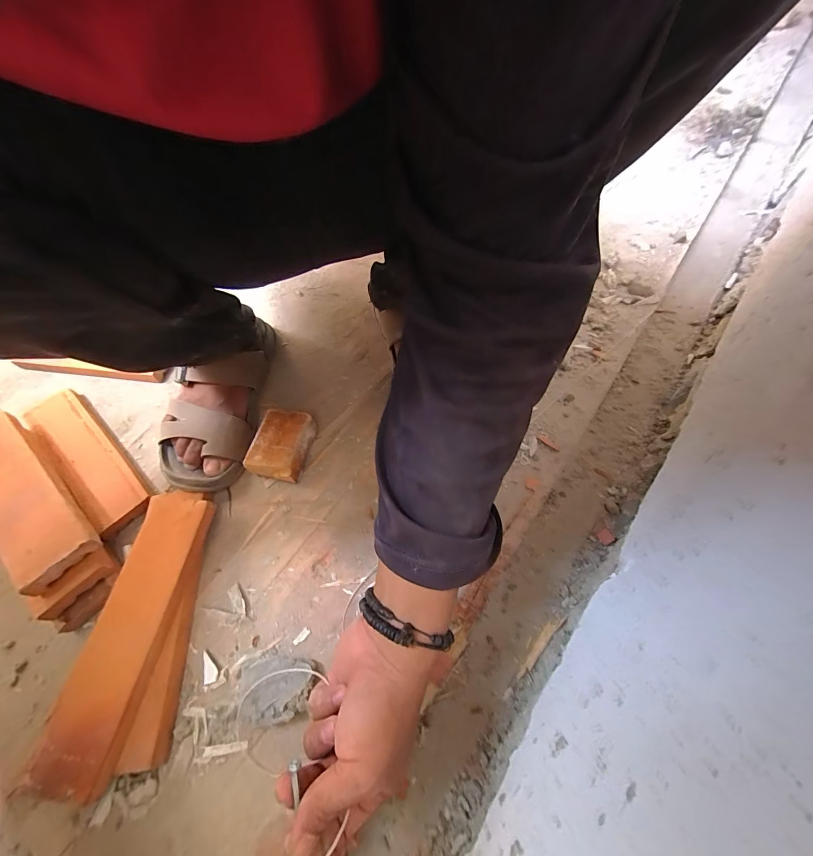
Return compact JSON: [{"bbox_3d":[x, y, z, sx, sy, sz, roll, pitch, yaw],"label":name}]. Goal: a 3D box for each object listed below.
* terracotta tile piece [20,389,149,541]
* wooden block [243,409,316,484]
[{"bbox_3d":[-0.381,0.034,0.430,0.237,0.027,0.064,36,68,21],"label":"terracotta tile piece"},{"bbox_3d":[-0.142,0.021,0.415,0.054,0.036,0.076,8,61,8],"label":"wooden block"}]

